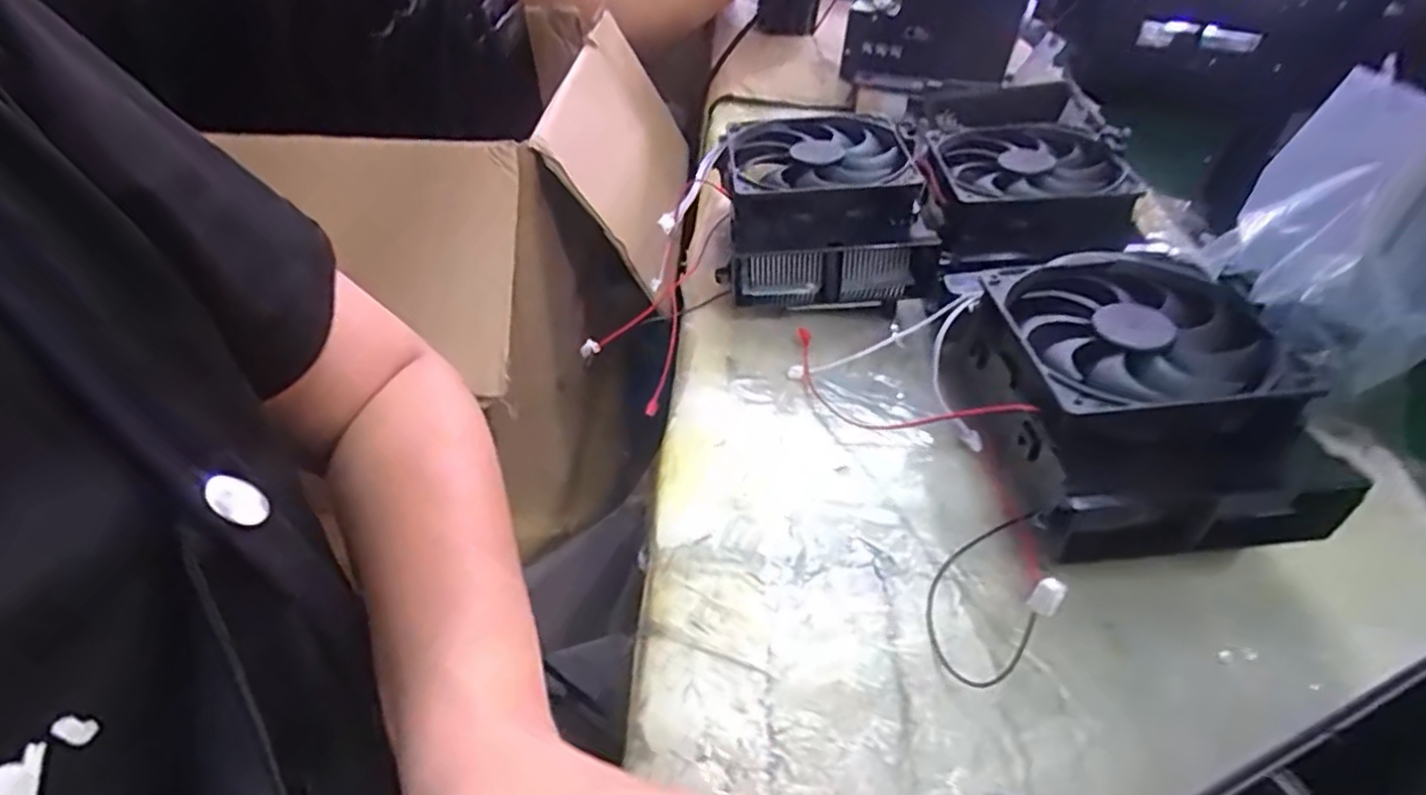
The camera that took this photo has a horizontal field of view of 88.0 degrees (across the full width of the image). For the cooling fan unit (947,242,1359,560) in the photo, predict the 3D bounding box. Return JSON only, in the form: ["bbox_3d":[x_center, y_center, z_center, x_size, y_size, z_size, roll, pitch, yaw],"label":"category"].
[{"bbox_3d":[0.212,0.000,0.389,0.127,0.091,0.163,-1,41,-3],"label":"cooling fan unit"}]

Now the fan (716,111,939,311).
[{"bbox_3d":[0.073,-0.131,0.531,0.130,0.093,0.157,0,41,-2],"label":"fan"}]

